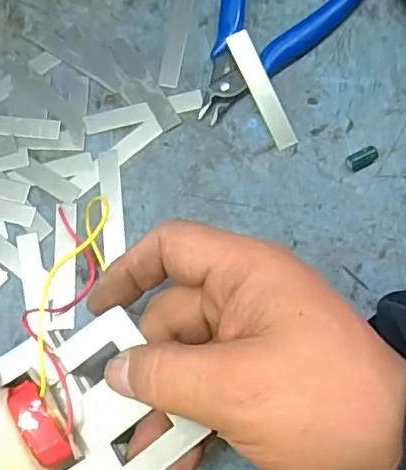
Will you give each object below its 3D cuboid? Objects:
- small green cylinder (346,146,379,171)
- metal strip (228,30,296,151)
[{"bbox_3d":[0.085,-0.041,0.313,0.017,0.006,0.009,-31,78,-6],"label":"small green cylinder"},{"bbox_3d":[0.032,-0.078,0.318,0.012,0.004,0.066,-26,92,-5],"label":"metal strip"}]

